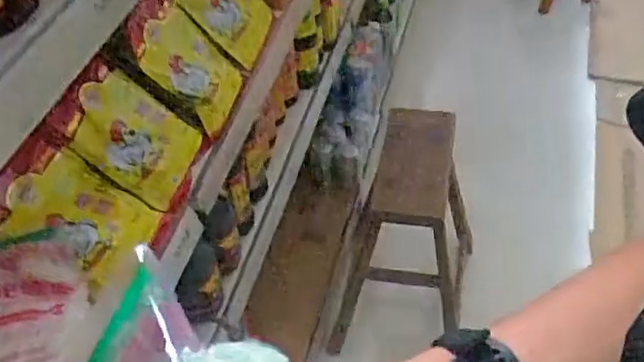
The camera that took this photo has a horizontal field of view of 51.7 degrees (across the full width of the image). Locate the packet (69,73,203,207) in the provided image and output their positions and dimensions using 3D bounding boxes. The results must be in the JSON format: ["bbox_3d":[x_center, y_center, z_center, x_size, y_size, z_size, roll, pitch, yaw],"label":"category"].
[{"bbox_3d":[-0.233,-0.056,0.827,0.014,0.154,0.131,-18,43,48],"label":"packet"}]

